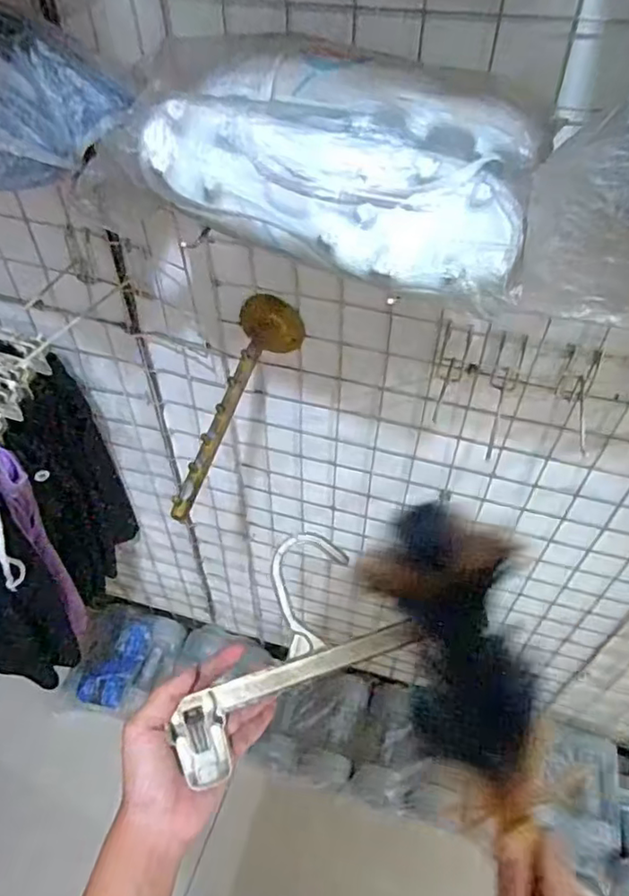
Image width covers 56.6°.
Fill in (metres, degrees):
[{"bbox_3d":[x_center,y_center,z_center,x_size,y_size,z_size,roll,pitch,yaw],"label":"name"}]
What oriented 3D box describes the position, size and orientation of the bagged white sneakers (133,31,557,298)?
[{"bbox_3d":[0.011,-0.181,0.359,0.243,0.079,0.119,16,51,13],"label":"bagged white sneakers"}]

